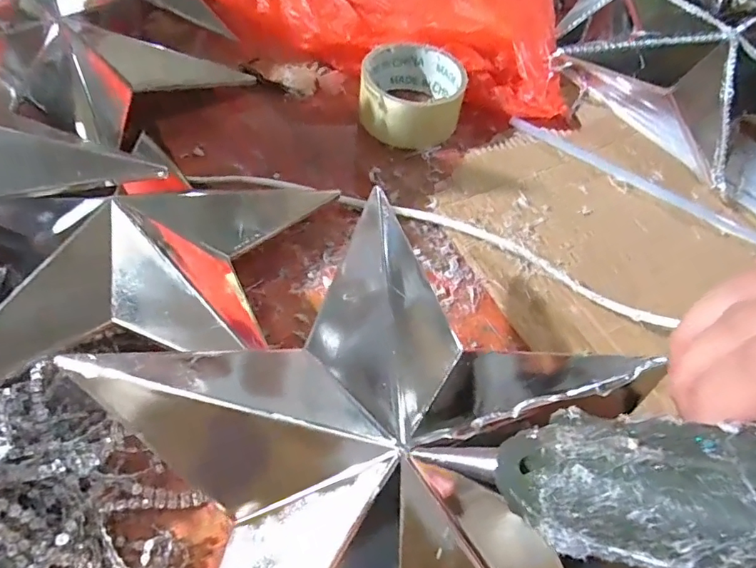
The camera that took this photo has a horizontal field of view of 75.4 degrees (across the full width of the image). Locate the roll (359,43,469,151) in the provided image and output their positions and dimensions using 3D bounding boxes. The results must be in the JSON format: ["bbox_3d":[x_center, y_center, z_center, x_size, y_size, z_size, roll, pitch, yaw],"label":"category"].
[{"bbox_3d":[0.028,-0.154,0.402,0.081,0.040,0.082,2,56,-3],"label":"roll"}]

